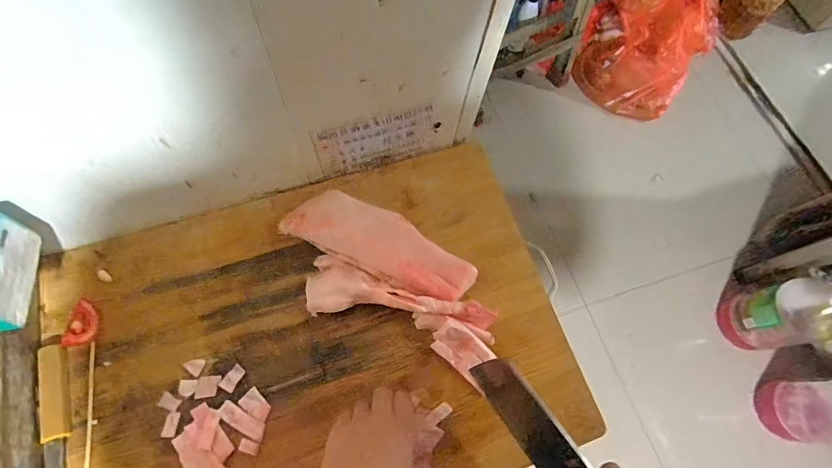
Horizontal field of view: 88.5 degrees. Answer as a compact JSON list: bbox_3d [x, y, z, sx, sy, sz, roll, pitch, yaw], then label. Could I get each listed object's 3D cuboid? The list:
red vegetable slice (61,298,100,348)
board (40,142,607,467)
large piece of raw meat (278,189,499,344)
[{"bbox_3d":[-0.362,0.096,0.464,0.025,0.016,0.051,0,70,-3],"label":"red vegetable slice"},{"bbox_3d":[-0.115,0.121,0.480,0.547,0.030,0.382,-16,71,-9],"label":"board"},{"bbox_3d":[-0.038,0.046,0.492,0.276,0.036,0.134,24,70,6],"label":"large piece of raw meat"}]

